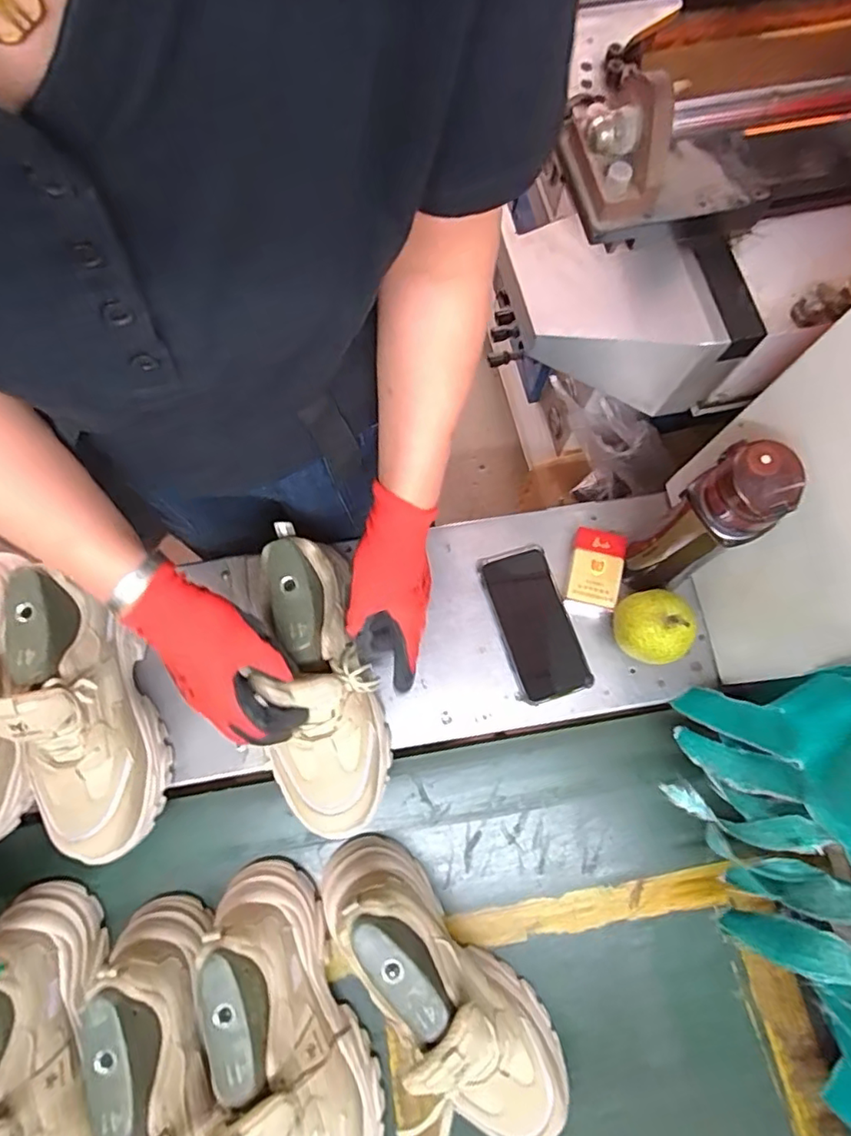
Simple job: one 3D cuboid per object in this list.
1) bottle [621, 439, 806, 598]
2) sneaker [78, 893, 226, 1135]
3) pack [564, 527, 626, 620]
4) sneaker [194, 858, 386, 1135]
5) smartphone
[{"bbox_3d":[0.255,-0.036,0.546,0.067,0.242,0.074,4,74,1],"label":"bottle"},{"bbox_3d":[-0.246,0.465,0.495,0.125,0.138,0.294,-15,74,-4],"label":"sneaker"},{"bbox_3d":[0.189,0.003,0.645,0.054,0.016,0.089,13,74,4],"label":"pack"},{"bbox_3d":[-0.127,0.426,0.502,0.109,0.144,0.296,-23,75,-6],"label":"sneaker"},{"bbox_3d":[0.118,0.059,0.639,0.079,0.018,0.167,-15,74,-4],"label":"smartphone"}]

